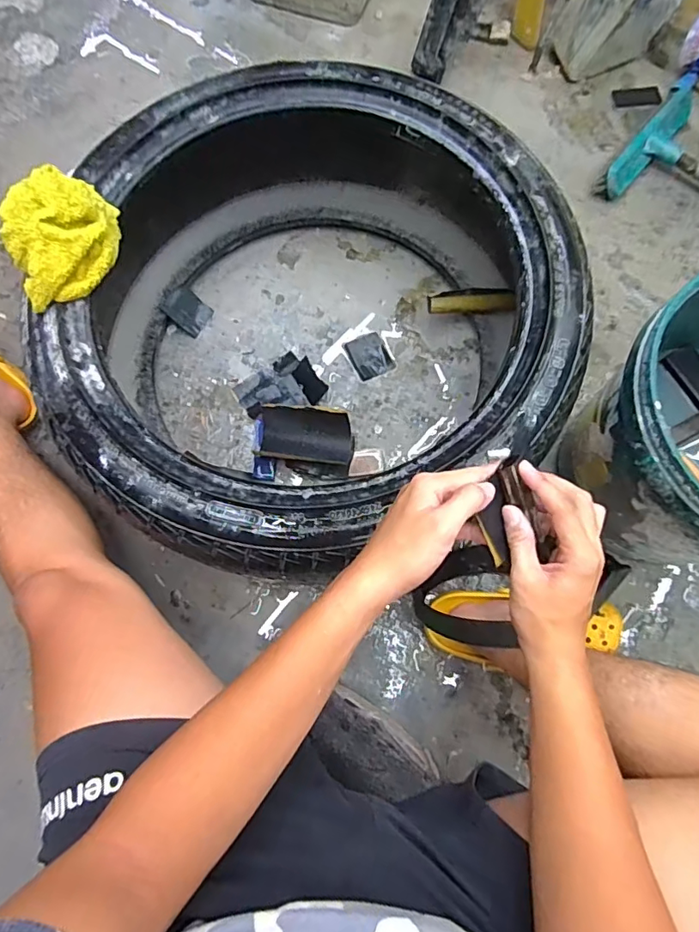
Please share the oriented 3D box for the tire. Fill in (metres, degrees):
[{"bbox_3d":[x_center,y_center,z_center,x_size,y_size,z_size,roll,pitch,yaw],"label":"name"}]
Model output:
[{"bbox_3d":[-0.053,-0.212,0.728,0.638,0.255,0.702,-7,75,-1],"label":"tire"}]

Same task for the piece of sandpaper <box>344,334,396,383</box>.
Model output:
[{"bbox_3d":[0.033,-0.178,0.849,0.062,0.004,0.073,-27,76,-6],"label":"piece of sandpaper"}]

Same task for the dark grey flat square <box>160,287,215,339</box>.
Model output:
[{"bbox_3d":[-0.262,-0.252,0.855,0.068,0.011,0.058,41,73,-11],"label":"dark grey flat square"}]

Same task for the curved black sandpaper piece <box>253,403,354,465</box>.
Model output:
[{"bbox_3d":[-0.066,-0.048,0.777,0.138,0.022,0.080,7,94,13],"label":"curved black sandpaper piece"}]

